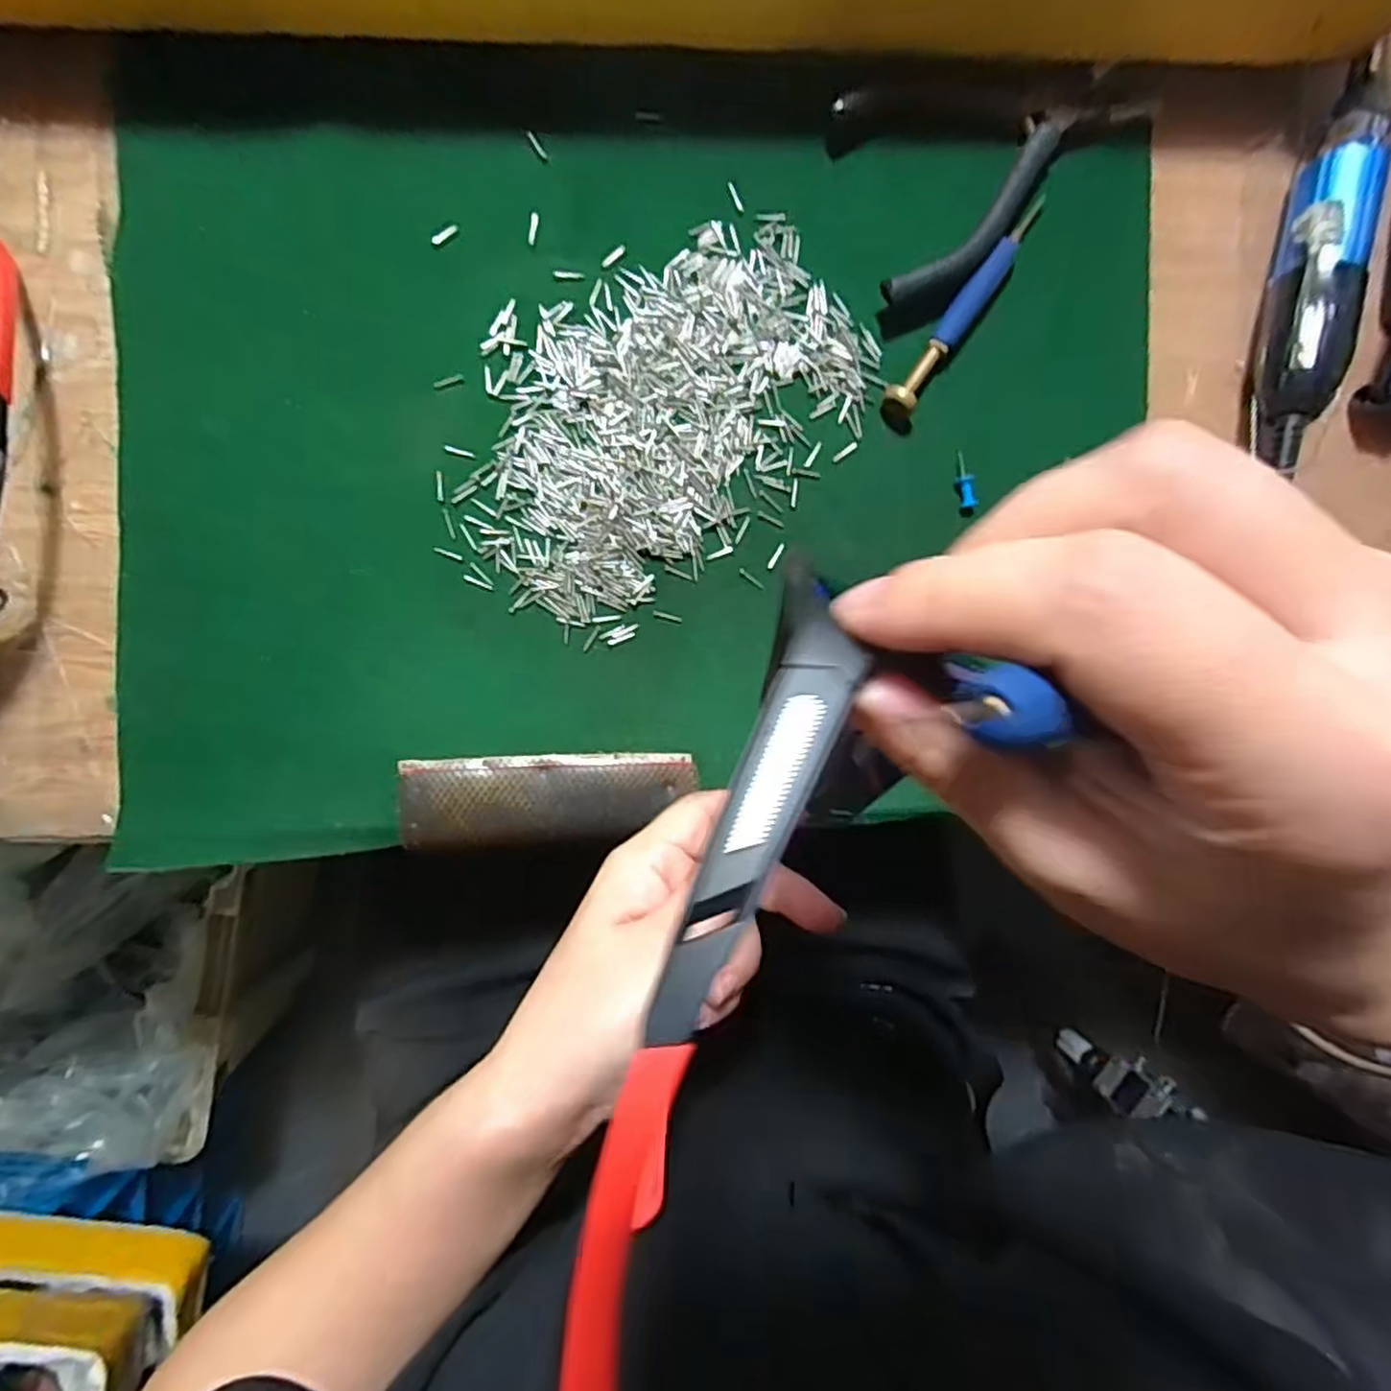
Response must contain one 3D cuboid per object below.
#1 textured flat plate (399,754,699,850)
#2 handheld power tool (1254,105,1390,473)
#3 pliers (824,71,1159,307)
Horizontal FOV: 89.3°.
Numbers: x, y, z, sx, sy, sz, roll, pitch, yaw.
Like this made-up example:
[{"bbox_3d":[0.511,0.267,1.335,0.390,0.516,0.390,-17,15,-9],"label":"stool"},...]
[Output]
[{"bbox_3d":[-0.059,0.043,0.288,0.115,0.006,0.037,0,91,-5],"label":"textured flat plate"},{"bbox_3d":[0.259,-0.173,0.300,0.032,0.036,0.145,12,90,-5],"label":"handheld power tool"},{"bbox_3d":[0.128,-0.222,0.292,0.130,0.015,0.093,-16,92,-5],"label":"pliers"}]

